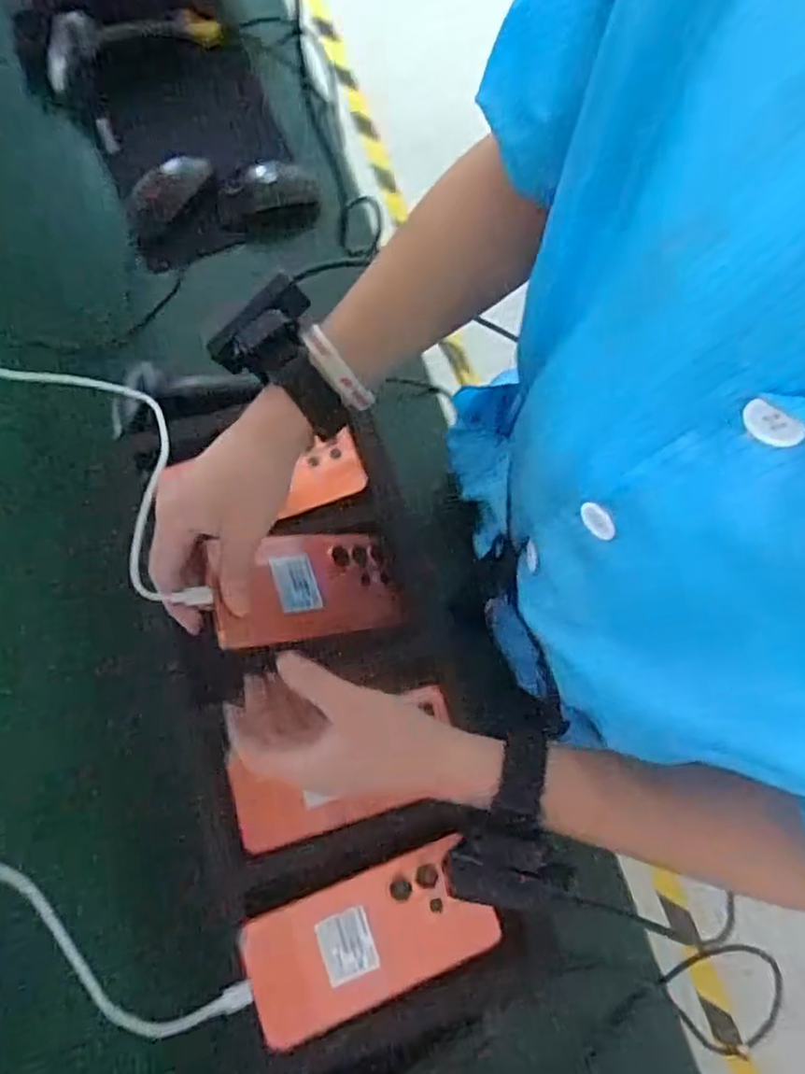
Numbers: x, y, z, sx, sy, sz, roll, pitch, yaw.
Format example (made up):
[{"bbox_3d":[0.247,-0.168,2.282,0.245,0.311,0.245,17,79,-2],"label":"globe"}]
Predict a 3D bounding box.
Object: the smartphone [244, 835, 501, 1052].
[{"bbox_3d":[-0.022,0.272,0.490,0.162,0.008,0.079,-17,73,-14],"label":"smartphone"}]

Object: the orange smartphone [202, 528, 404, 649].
[{"bbox_3d":[-0.068,0.034,0.523,0.163,0.016,0.078,-2,70,-47],"label":"orange smartphone"}]

